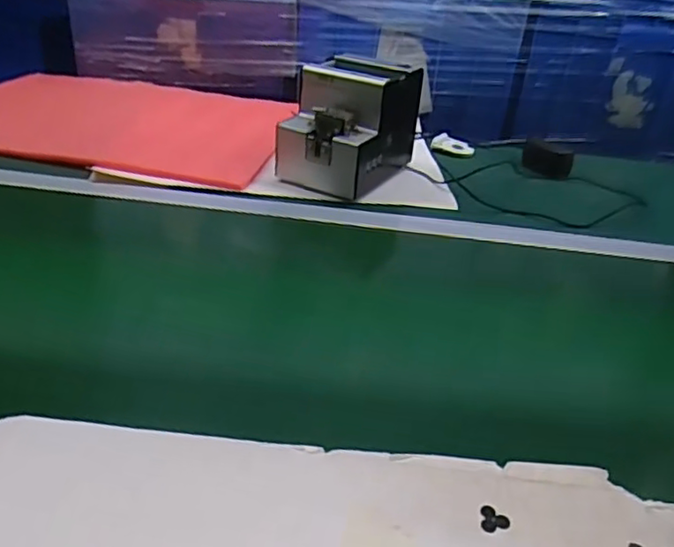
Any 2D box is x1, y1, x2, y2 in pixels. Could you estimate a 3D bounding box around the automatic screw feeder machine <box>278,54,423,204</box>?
[{"bbox_3d":[0.020,-0.212,0.861,0.125,0.142,0.188,20,33,21],"label":"automatic screw feeder machine"}]

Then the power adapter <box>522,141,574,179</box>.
[{"bbox_3d":[0.331,-0.181,0.982,0.026,0.047,0.080,-22,41,-38],"label":"power adapter"}]

